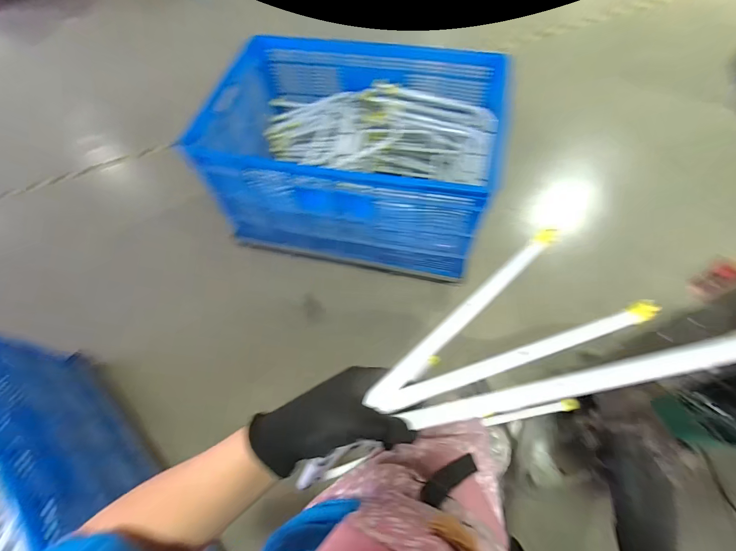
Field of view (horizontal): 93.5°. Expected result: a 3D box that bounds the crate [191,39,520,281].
[{"bbox_3d":[-0.045,-0.503,1.536,1.094,0.582,0.696,10,64,8],"label":"crate"}]

